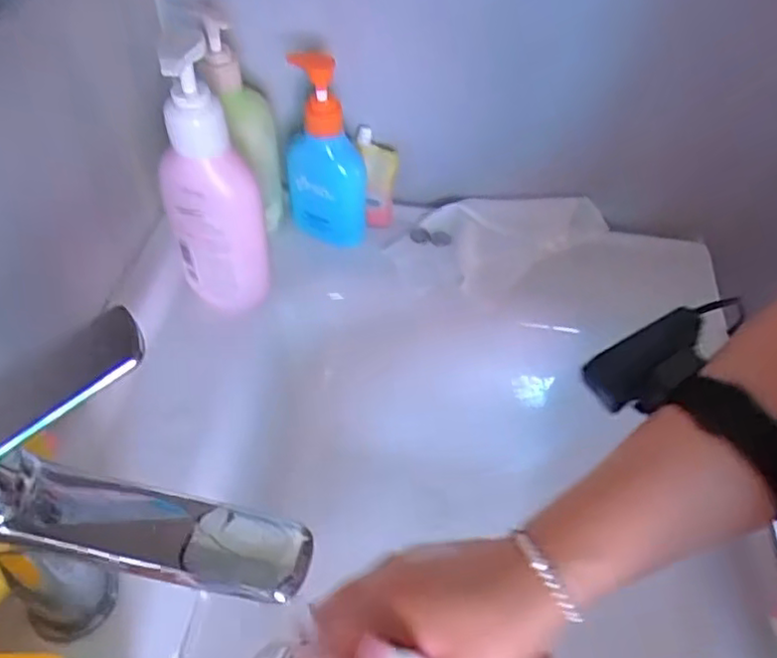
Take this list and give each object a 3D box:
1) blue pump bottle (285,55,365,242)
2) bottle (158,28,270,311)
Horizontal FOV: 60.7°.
[{"bbox_3d":[-0.053,-0.144,0.561,0.068,0.162,0.048,-2,53,-5],"label":"blue pump bottle"},{"bbox_3d":[-0.128,-0.099,0.479,0.063,0.211,0.055,-28,59,-22],"label":"bottle"}]

